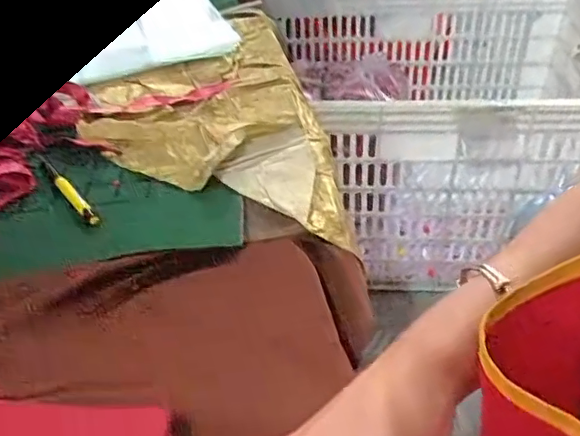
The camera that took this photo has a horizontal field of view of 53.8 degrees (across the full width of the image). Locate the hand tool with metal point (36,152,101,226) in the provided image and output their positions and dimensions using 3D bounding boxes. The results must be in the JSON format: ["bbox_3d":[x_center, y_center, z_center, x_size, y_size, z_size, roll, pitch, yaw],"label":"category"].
[{"bbox_3d":[-0.199,-0.027,0.510,0.012,0.011,0.113,-30,48,-25],"label":"hand tool with metal point"}]

